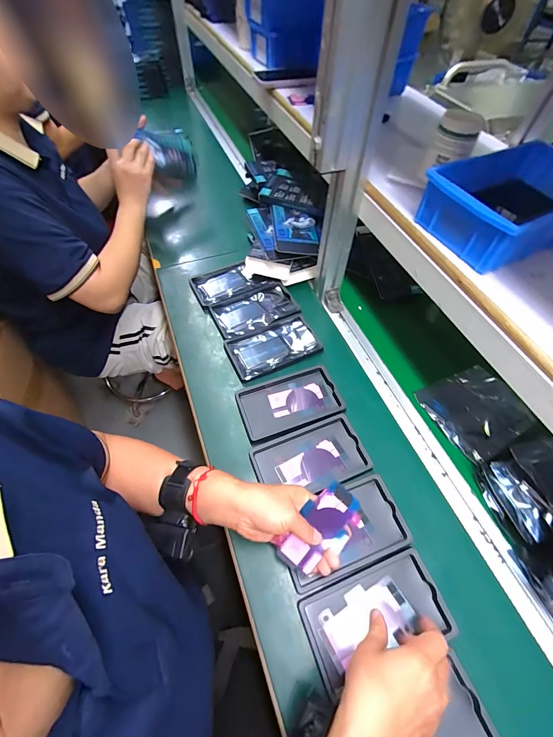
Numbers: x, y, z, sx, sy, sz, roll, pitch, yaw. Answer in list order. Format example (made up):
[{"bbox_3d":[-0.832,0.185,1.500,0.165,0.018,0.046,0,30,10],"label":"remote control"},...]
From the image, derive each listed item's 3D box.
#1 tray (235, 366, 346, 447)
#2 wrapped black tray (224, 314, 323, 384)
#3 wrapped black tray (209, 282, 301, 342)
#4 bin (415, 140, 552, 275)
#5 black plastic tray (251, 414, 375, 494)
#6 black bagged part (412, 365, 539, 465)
[{"bbox_3d":[0.021,0.055,0.518,0.159,0.013,0.097,-15,58,-13],"label":"tray"},{"bbox_3d":[-0.005,-0.040,0.578,0.158,0.019,0.095,-19,59,-15],"label":"wrapped black tray"},{"bbox_3d":[-0.044,-0.118,0.625,0.154,0.021,0.100,-19,59,-15],"label":"wrapped black tray"},{"bbox_3d":[0.281,-0.197,0.384,0.190,0.060,0.130,-22,60,-17],"label":"bin"},{"bbox_3d":[0.048,0.133,0.471,0.158,0.017,0.090,-16,59,-13],"label":"black plastic tray"},{"bbox_3d":[0.328,0.066,0.521,0.147,0.020,0.136,-20,59,-15],"label":"black bagged part"}]

